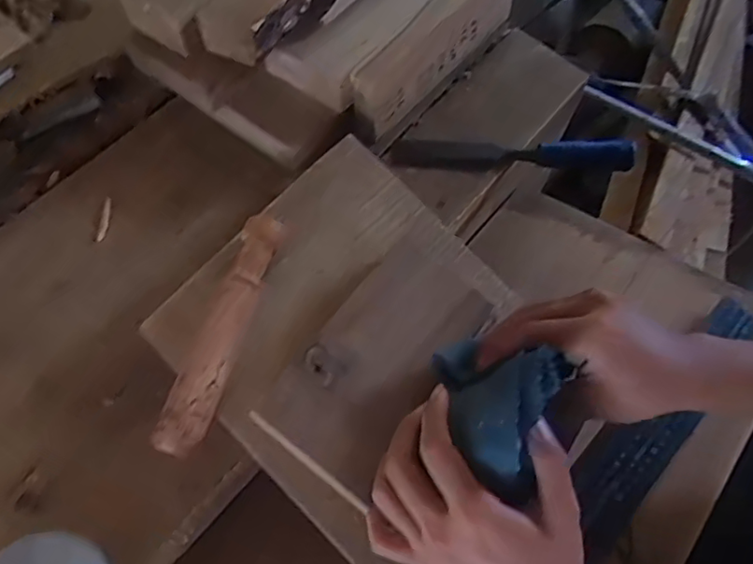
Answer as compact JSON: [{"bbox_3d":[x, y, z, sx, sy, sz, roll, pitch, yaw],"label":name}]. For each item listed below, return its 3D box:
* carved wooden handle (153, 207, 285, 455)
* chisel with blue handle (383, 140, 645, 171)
[{"bbox_3d":[-0.106,0.033,0.428,0.029,0.030,0.171,16,64,6],"label":"carved wooden handle"},{"bbox_3d":[0.124,-0.120,0.555,0.219,0.031,0.023,2,63,0],"label":"chisel with blue handle"}]

